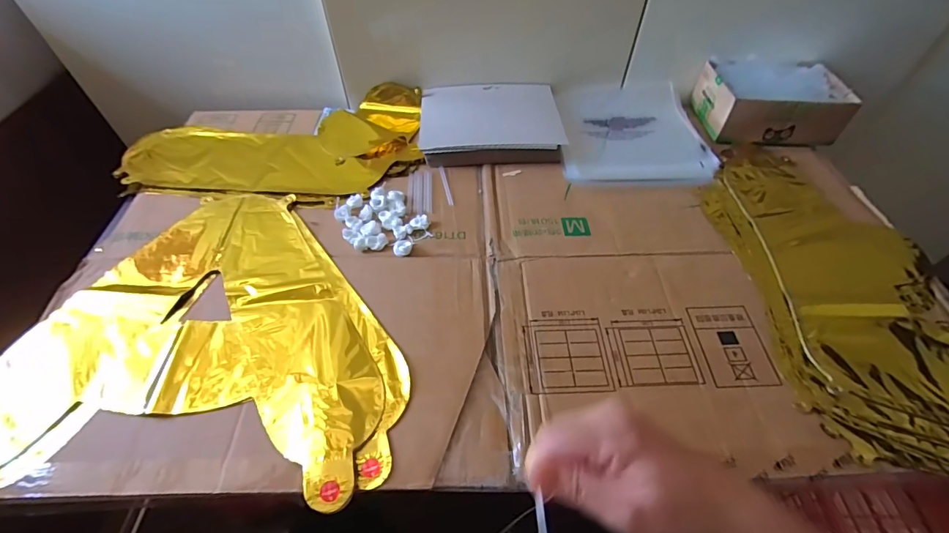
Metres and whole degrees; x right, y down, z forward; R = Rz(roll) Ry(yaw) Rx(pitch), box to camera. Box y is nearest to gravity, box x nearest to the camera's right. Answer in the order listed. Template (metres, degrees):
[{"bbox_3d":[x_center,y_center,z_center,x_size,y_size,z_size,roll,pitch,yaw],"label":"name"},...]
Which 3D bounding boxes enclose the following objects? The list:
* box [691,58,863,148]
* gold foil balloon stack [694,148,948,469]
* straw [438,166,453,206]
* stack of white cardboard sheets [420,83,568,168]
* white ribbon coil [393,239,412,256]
[{"bbox_3d":[0.451,-0.253,0.653,0.186,0.067,0.139,4,53,2],"label":"box"},{"bbox_3d":[0.419,0.022,0.486,0.232,0.034,0.433,-1,53,-2],"label":"gold foil balloon stack"},{"bbox_3d":[-0.039,-0.112,0.582,0.008,0.004,0.079,-10,54,-9],"label":"straw"},{"bbox_3d":[0.024,-0.220,0.639,0.200,0.025,0.164,-2,53,-3],"label":"stack of white cardboard sheets"},{"bbox_3d":[-0.085,-0.022,0.502,0.021,0.007,0.022,1,53,-1],"label":"white ribbon coil"}]

